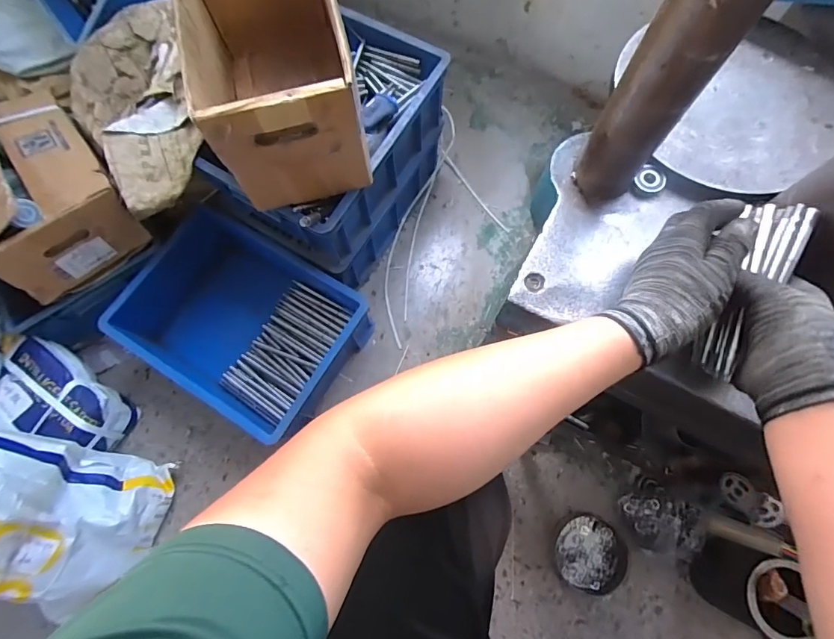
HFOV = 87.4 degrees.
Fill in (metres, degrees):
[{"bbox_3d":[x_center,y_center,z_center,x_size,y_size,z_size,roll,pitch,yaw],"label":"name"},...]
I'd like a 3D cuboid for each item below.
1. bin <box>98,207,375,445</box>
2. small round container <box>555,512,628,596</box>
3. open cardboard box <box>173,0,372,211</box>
[{"bbox_3d":[-0.329,0.013,0.837,0.401,0.122,0.311,28,75,9],"label":"bin"},{"bbox_3d":[0.305,0.416,0.774,0.118,0.029,0.122,0,73,1],"label":"small round container"},{"bbox_3d":[-0.198,-0.360,0.625,0.186,0.192,0.318,-15,73,-4],"label":"open cardboard box"}]

